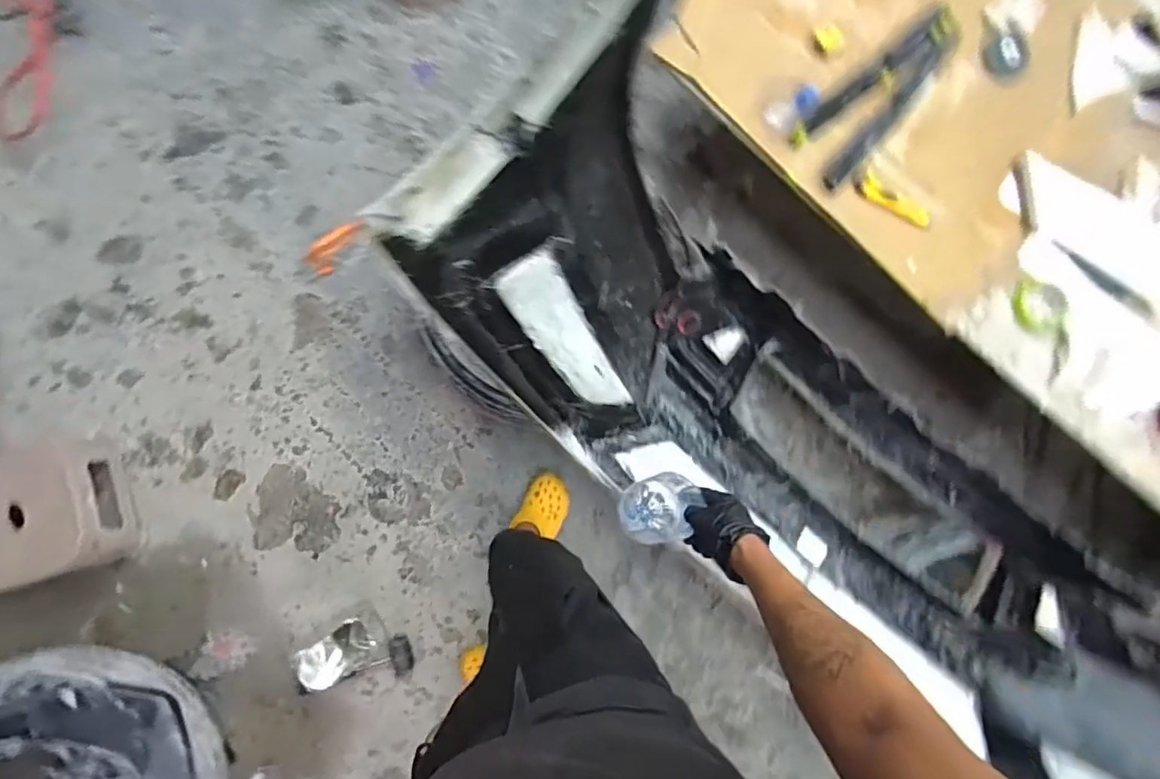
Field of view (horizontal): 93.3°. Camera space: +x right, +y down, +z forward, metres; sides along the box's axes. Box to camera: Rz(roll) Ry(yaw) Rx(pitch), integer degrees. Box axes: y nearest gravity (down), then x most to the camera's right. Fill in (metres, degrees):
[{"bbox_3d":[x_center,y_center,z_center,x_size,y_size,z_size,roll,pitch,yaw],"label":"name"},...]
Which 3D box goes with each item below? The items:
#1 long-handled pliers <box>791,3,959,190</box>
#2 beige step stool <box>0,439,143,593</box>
[{"bbox_3d":[0.544,-0.541,0.974,0.118,0.047,0.434,44,80,-1],"label":"long-handled pliers"},{"bbox_3d":[-1.087,0.246,1.129,0.236,0.178,0.266,-13,86,-9],"label":"beige step stool"}]

